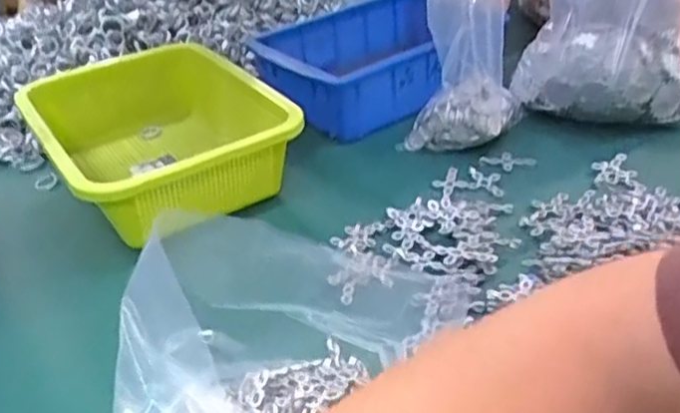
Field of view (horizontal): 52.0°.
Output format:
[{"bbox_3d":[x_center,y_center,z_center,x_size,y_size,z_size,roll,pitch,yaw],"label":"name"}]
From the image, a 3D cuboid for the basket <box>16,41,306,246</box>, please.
[{"bbox_3d":[-0.174,-0.068,0.641,0.183,0.090,0.278,-22,36,-24],"label":"basket"}]

